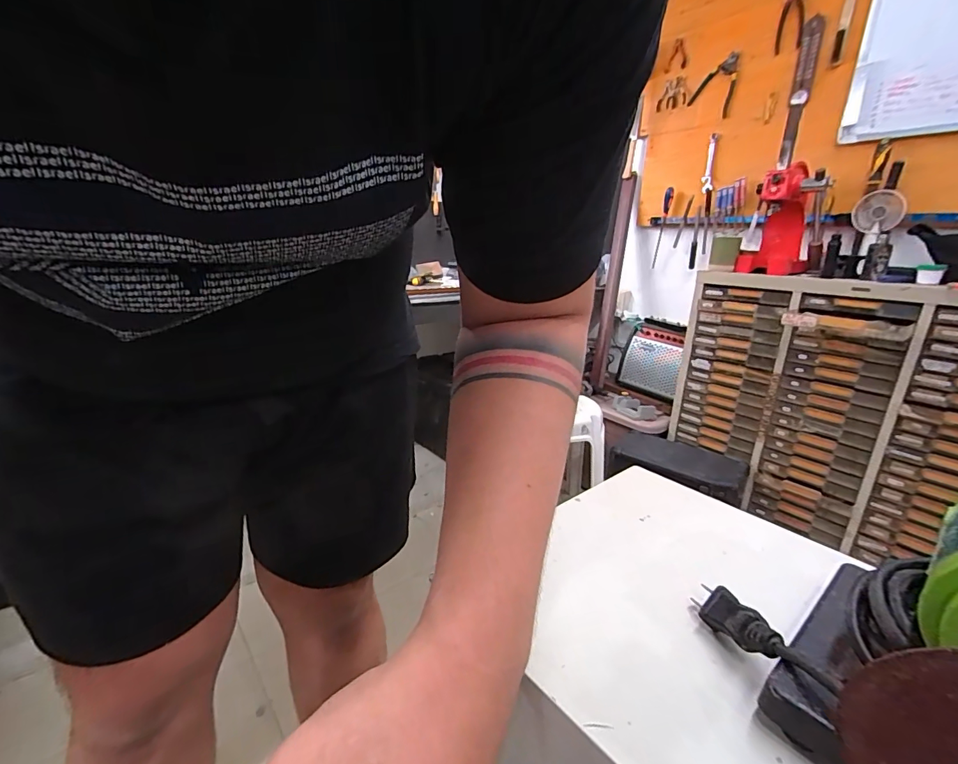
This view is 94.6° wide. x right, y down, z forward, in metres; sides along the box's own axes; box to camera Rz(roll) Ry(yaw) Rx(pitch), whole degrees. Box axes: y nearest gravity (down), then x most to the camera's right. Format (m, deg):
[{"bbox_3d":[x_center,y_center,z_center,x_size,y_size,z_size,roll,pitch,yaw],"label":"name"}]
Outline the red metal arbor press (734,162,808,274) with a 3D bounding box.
[{"bbox_3d":[0.882,-0.459,1.276,0.191,0.276,0.157,-10,22,-36],"label":"red metal arbor press"}]

